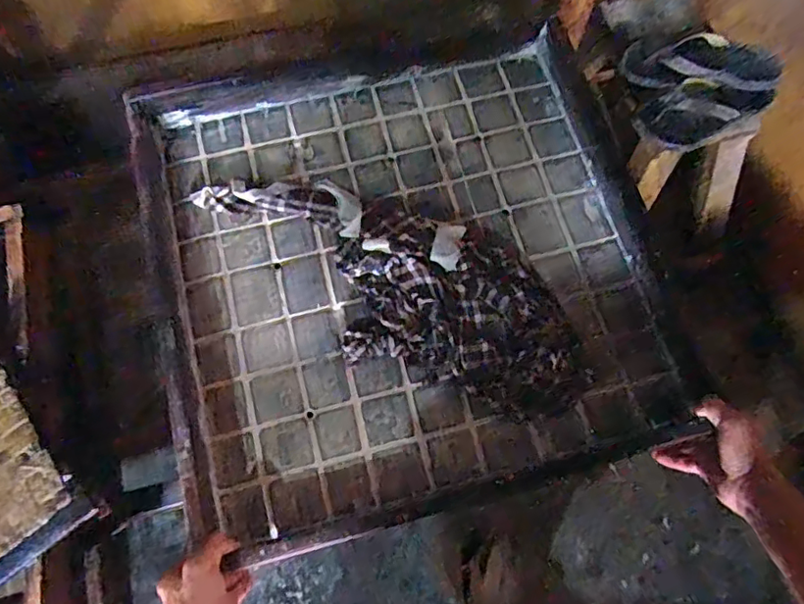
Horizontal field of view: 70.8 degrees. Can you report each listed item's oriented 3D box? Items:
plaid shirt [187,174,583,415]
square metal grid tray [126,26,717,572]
[{"bbox_3d":[-0.014,-0.028,0.648,0.472,0.039,0.193,19,71,4],"label":"plaid shirt"},{"bbox_3d":[0.008,-0.064,0.669,0.568,0.053,0.574,-14,72,-7],"label":"square metal grid tray"}]

